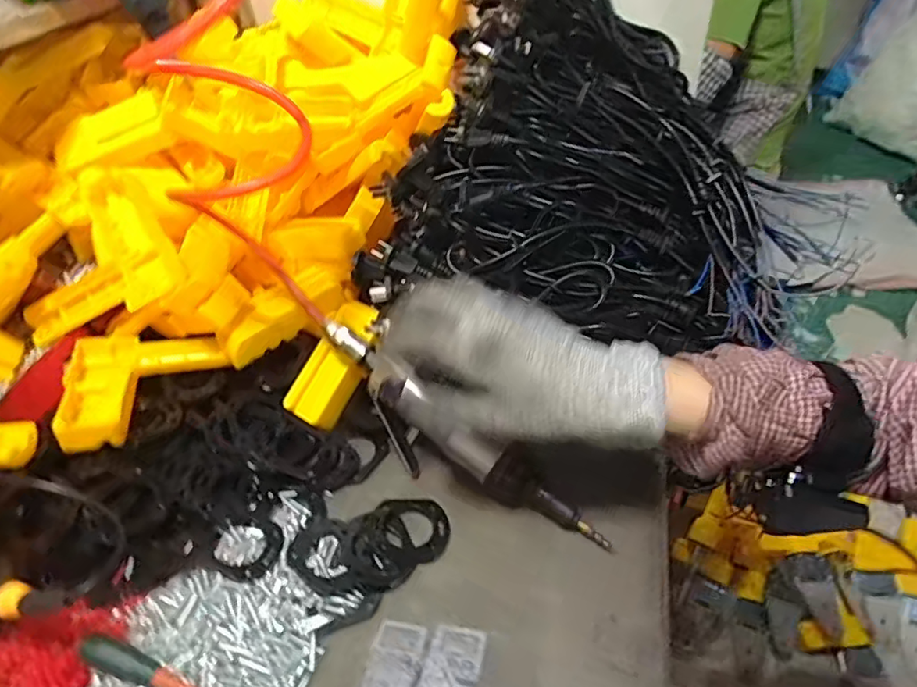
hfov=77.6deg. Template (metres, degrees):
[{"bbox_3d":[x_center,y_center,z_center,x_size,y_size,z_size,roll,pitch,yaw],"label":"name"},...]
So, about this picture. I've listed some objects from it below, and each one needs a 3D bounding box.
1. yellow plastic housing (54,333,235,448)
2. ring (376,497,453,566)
[{"bbox_3d":[-0.262,0.029,0.477,0.119,0.033,0.117,-20,44,-15],"label":"yellow plastic housing"},{"bbox_3d":[-0.033,0.136,0.420,0.052,0.010,0.049,-3,42,3],"label":"ring"}]

